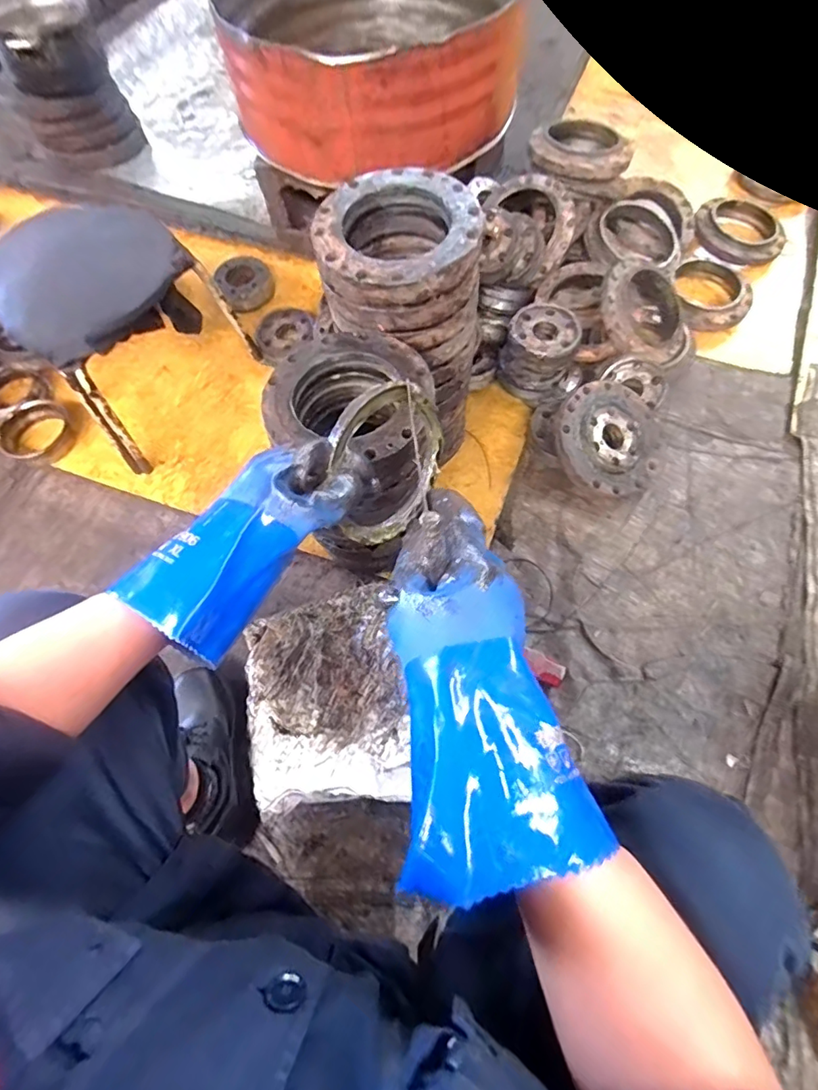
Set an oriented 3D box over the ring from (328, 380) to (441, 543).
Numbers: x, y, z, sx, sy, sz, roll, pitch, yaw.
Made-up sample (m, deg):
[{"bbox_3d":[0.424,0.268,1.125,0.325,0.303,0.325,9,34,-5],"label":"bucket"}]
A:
[{"bbox_3d":[-0.016,-0.078,0.497,0.019,0.159,0.140,27,44,34],"label":"ring"}]

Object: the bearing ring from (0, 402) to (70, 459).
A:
[{"bbox_3d":[-0.747,-0.227,1.017,0.128,0.031,0.128,-1,67,2],"label":"bearing ring"}]

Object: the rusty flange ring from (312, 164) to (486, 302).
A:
[{"bbox_3d":[-0.014,-0.376,0.611,0.196,0.032,0.186,-1,67,2],"label":"rusty flange ring"}]

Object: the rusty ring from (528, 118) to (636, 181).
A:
[{"bbox_3d":[0.330,-0.760,0.980,0.185,0.035,0.145,-18,67,-6],"label":"rusty ring"}]

